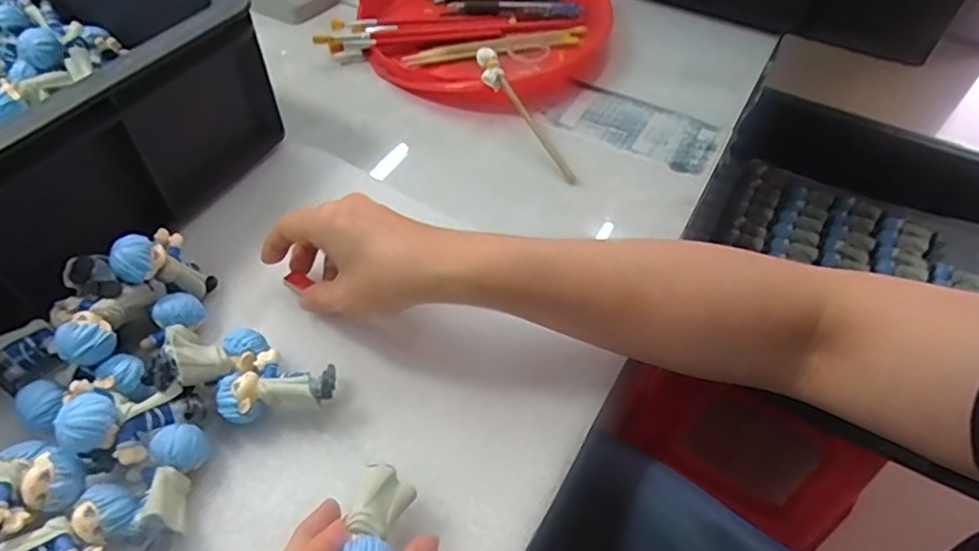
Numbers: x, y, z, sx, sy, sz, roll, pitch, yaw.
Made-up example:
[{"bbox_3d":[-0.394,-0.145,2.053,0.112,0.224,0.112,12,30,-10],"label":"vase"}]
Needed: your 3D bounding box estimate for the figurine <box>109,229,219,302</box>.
[{"bbox_3d":[-0.198,-0.008,0.367,0.020,0.060,0.035,-14,65,17],"label":"figurine"}]

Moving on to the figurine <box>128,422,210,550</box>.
[{"bbox_3d":[-0.162,0.106,0.300,0.027,0.026,0.060,1,51,-1],"label":"figurine"}]

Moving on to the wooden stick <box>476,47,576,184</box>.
[{"bbox_3d":[0.029,-0.131,0.494,0.017,0.014,0.140,-29,80,-24],"label":"wooden stick"}]

